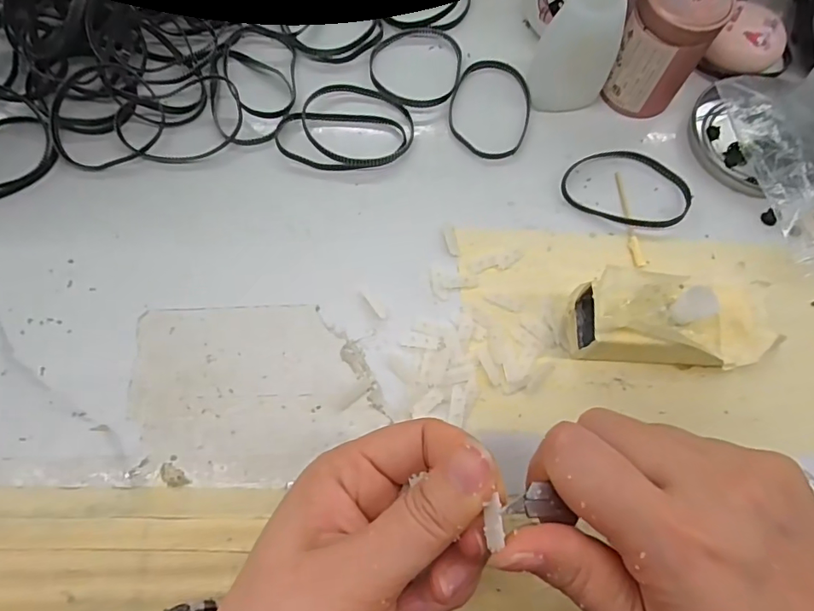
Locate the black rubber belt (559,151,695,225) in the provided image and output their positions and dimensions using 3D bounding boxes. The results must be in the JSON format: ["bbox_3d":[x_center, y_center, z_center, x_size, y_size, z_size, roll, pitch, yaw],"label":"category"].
[{"bbox_3d":[0.125,-0.068,0.289,0.071,0.005,0.049,18,72,5],"label":"black rubber belt"}]

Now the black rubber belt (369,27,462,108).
[{"bbox_3d":[0.005,-0.146,0.311,0.056,0.007,0.061,0,72,-1],"label":"black rubber belt"}]

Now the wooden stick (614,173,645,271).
[{"bbox_3d":[0.122,-0.049,0.282,0.007,0.004,0.059,-4,72,-3],"label":"wooden stick"}]

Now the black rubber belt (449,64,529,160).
[{"bbox_3d":[0.049,-0.117,0.303,0.049,0.004,0.065,19,72,5],"label":"black rubber belt"}]

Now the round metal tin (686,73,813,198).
[{"bbox_3d":[0.206,-0.099,0.291,0.072,0.019,0.073,0,72,-1],"label":"round metal tin"}]

